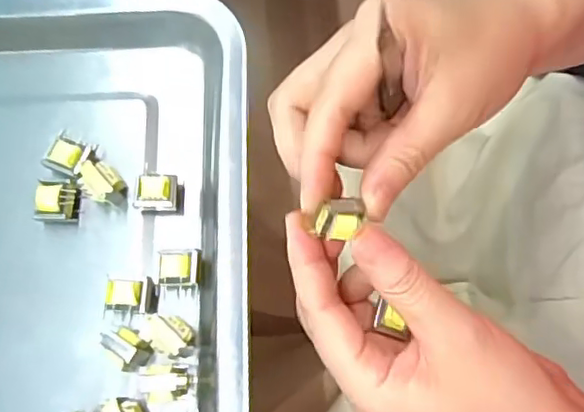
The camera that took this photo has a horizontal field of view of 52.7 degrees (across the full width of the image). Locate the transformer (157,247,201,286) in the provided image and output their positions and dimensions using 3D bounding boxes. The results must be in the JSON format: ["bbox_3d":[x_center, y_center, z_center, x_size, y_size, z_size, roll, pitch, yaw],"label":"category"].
[{"bbox_3d":[-0.052,0.030,0.275,0.018,0.017,0.017,-1,74,0],"label":"transformer"}]

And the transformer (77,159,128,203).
[{"bbox_3d":[-0.091,-0.012,0.286,0.016,0.017,0.019,-40,78,-10],"label":"transformer"}]

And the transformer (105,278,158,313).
[{"bbox_3d":[-0.073,0.042,0.272,0.022,0.017,0.016,1,74,1],"label":"transformer"}]

